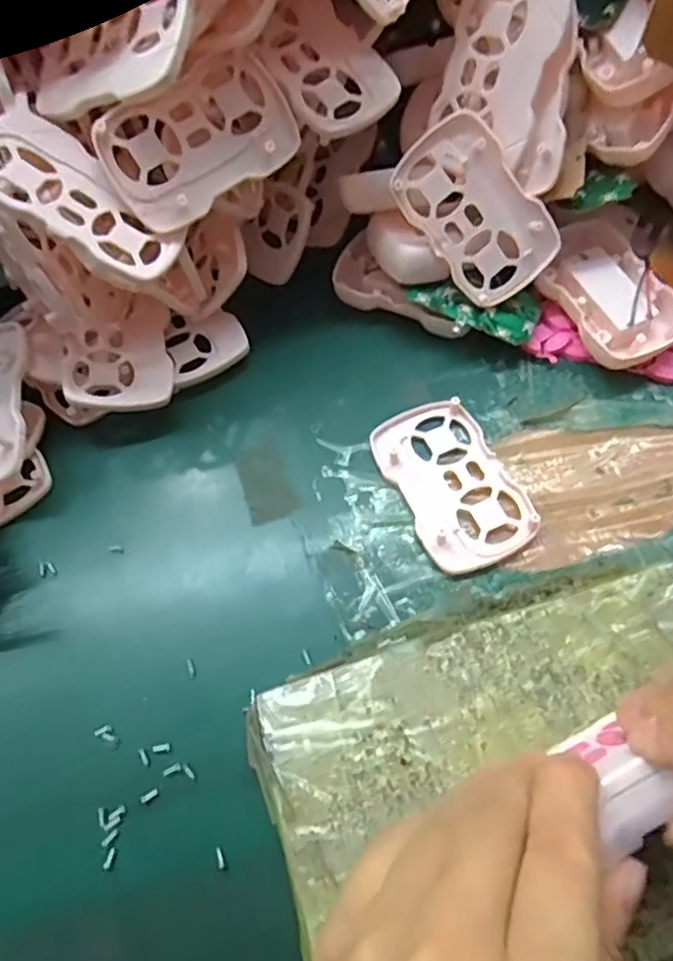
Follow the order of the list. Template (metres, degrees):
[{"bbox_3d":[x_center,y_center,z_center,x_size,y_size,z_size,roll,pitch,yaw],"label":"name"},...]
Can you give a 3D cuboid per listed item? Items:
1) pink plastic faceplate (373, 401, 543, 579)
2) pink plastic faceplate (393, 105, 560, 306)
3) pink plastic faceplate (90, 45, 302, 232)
[{"bbox_3d":[0.056,0.001,0.309,0.055,0.007,0.088,-23,64,-9],"label":"pink plastic faceplate"},{"bbox_3d":[0.071,-0.135,0.320,0.053,0.008,0.088,-37,106,17],"label":"pink plastic faceplate"},{"bbox_3d":[-0.061,-0.155,0.285,0.088,0.010,0.052,-32,105,-10],"label":"pink plastic faceplate"}]

